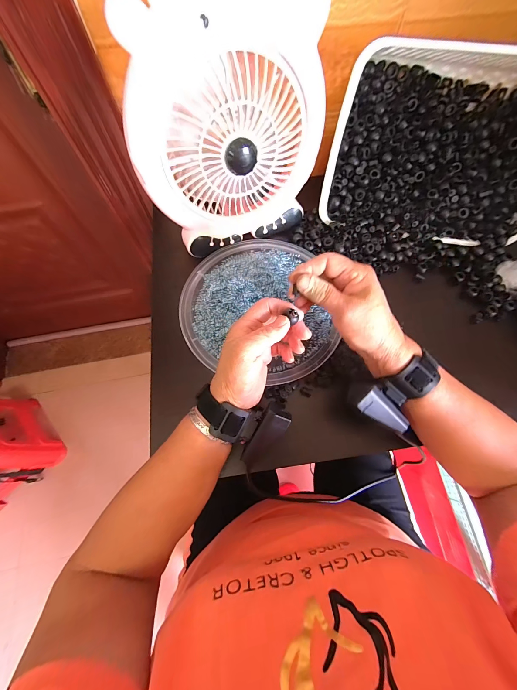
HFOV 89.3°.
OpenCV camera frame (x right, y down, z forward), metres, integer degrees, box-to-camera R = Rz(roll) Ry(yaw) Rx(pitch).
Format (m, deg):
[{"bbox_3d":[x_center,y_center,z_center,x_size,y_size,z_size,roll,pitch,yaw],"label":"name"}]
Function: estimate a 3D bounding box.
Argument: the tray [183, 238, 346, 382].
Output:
[{"bbox_3d":[0.000,-0.065,0.376,0.226,0.035,0.239,-9,69,-3],"label":"tray"}]

